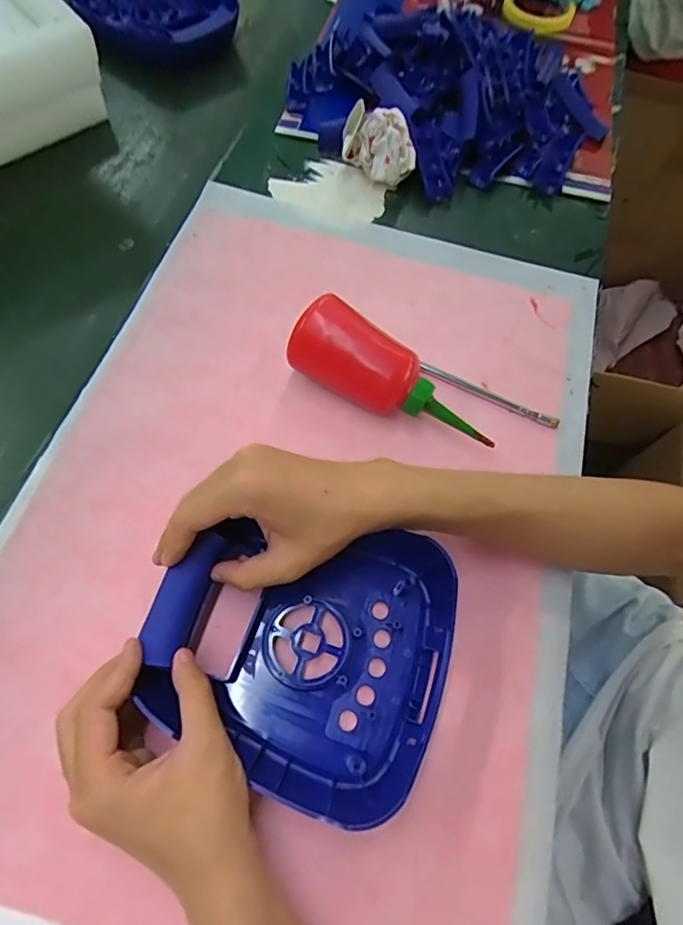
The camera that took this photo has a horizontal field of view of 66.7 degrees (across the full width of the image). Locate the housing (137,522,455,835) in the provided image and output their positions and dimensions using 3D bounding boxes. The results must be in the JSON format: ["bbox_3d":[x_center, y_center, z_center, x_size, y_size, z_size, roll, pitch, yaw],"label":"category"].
[{"bbox_3d":[-0.022,0.110,0.326,0.177,0.044,0.164,19,65,6],"label":"housing"}]

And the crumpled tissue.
[{"bbox_3d":[0.037,-0.316,0.520,0.076,0.069,0.034,30,66,9],"label":"crumpled tissue"}]

